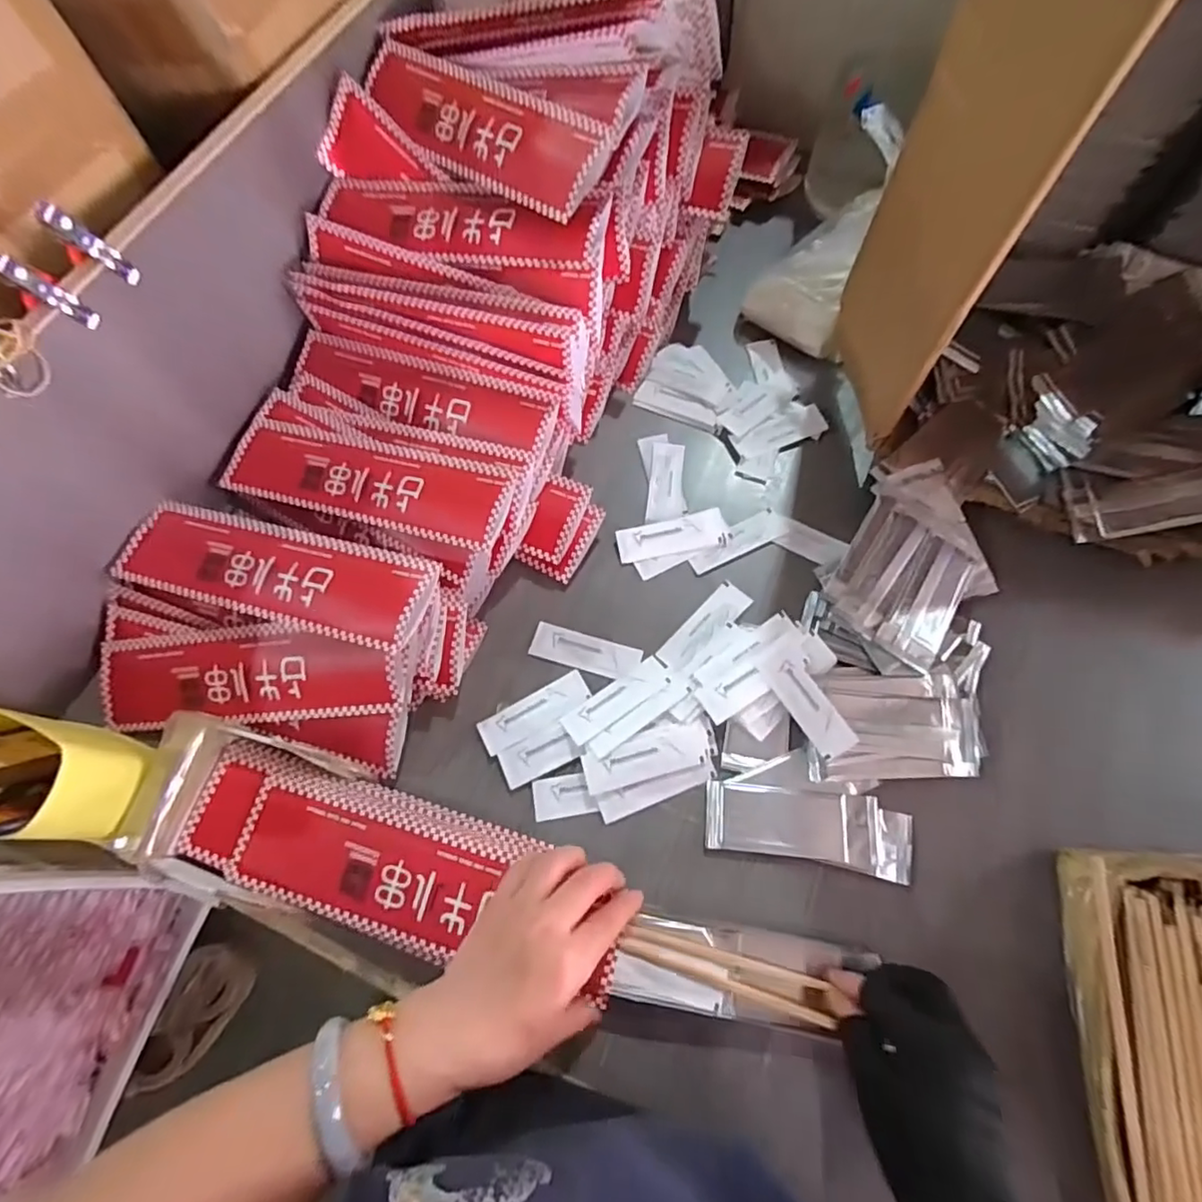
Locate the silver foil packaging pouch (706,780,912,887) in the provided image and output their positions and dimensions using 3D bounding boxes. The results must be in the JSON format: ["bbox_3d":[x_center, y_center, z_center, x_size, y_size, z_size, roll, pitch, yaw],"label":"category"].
[{"bbox_3d":[0.151,0.165,0.427,0.145,0.005,0.051,8,69,6],"label":"silver foil packaging pouch"}]

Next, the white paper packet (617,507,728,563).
[{"bbox_3d":[0.063,-0.058,0.520,0.097,0.006,0.034,-11,79,-1],"label":"white paper packet"}]

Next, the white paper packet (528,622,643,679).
[{"bbox_3d":[-0.014,0.042,0.489,0.091,0.005,0.030,16,70,9],"label":"white paper packet"}]

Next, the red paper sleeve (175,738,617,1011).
[{"bbox_3d":[-0.141,0.188,0.418,0.313,0.034,0.090,15,70,8],"label":"red paper sleeve"}]

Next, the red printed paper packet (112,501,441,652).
[{"bbox_3d":[-0.258,-0.025,0.456,0.275,0.016,0.073,14,75,17],"label":"red printed paper packet"}]

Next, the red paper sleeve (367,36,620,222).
[{"bbox_3d":[-0.107,-0.396,0.484,0.265,0.013,0.070,38,103,20],"label":"red paper sleeve"}]

